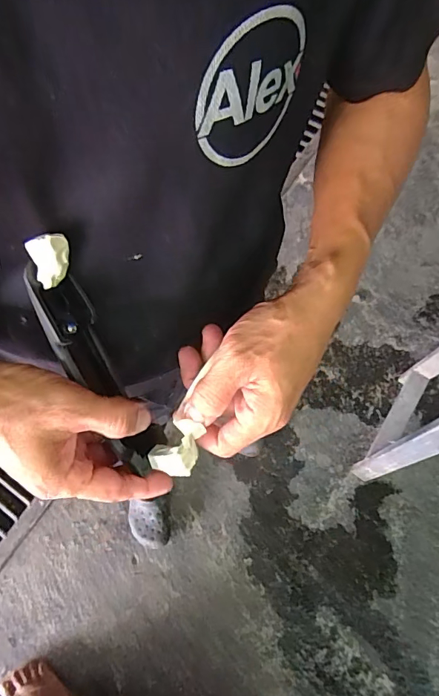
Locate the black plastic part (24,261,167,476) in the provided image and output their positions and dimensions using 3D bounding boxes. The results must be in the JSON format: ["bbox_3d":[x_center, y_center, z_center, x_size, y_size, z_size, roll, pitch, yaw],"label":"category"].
[{"bbox_3d":[-0.082,0.016,0.298,0.033,0.160,0.030,-27,30,-10],"label":"black plastic part"}]

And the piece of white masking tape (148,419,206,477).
[{"bbox_3d":[-0.032,0.073,0.321,0.036,0.029,0.035,0,67,1],"label":"piece of white masking tape"}]

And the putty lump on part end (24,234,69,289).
[{"bbox_3d":[-0.094,-0.049,0.247,0.021,0.031,0.010,2,36,13],"label":"putty lump on part end"}]

